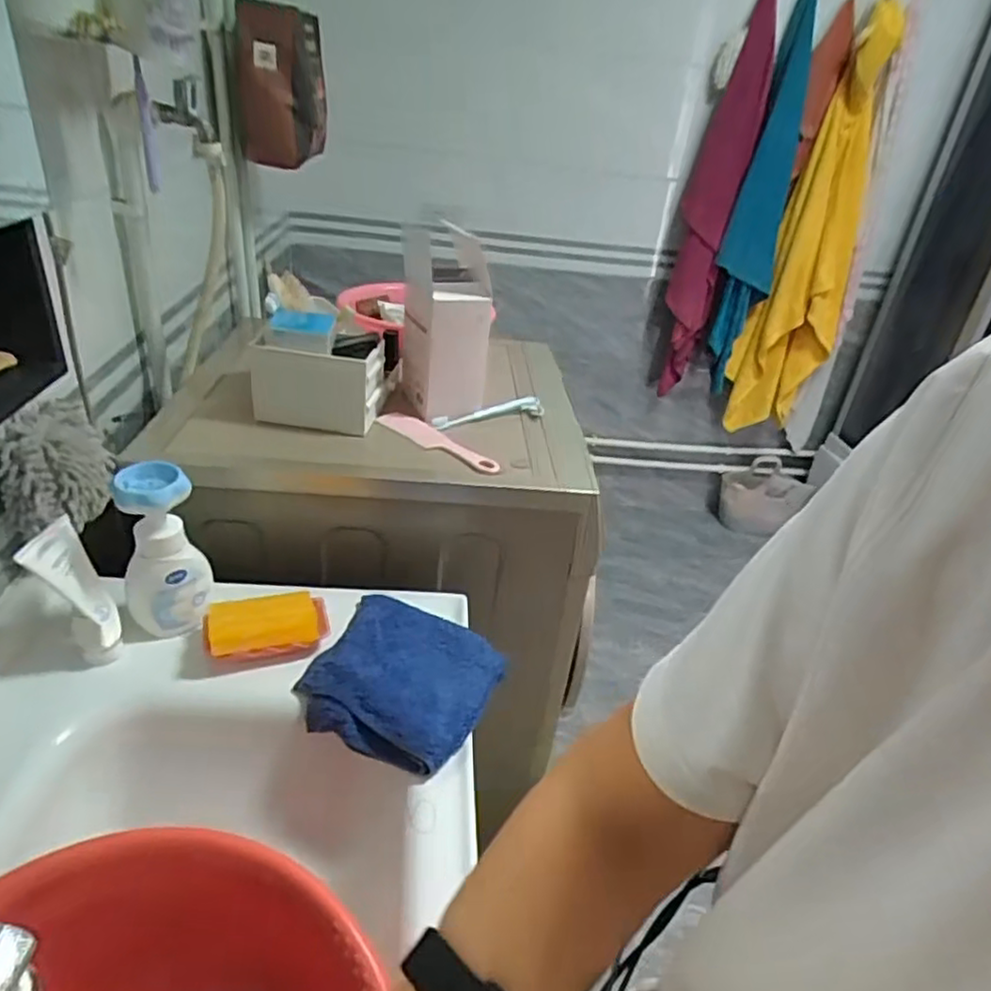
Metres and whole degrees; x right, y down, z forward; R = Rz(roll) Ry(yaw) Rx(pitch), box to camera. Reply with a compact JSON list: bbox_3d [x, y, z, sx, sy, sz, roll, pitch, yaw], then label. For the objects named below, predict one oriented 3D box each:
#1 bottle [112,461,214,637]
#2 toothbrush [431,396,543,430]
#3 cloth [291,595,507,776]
[{"bbox_3d":[-0.349,0.061,0.711,0.083,0.183,0.056,-11,35,-27],"label":"bottle"},{"bbox_3d":[-0.008,-0.129,1.043,0.199,0.021,0.029,-14,37,-31],"label":"toothbrush"},{"bbox_3d":[-0.100,0.189,0.716,0.193,0.030,0.178,18,32,18],"label":"cloth"}]

